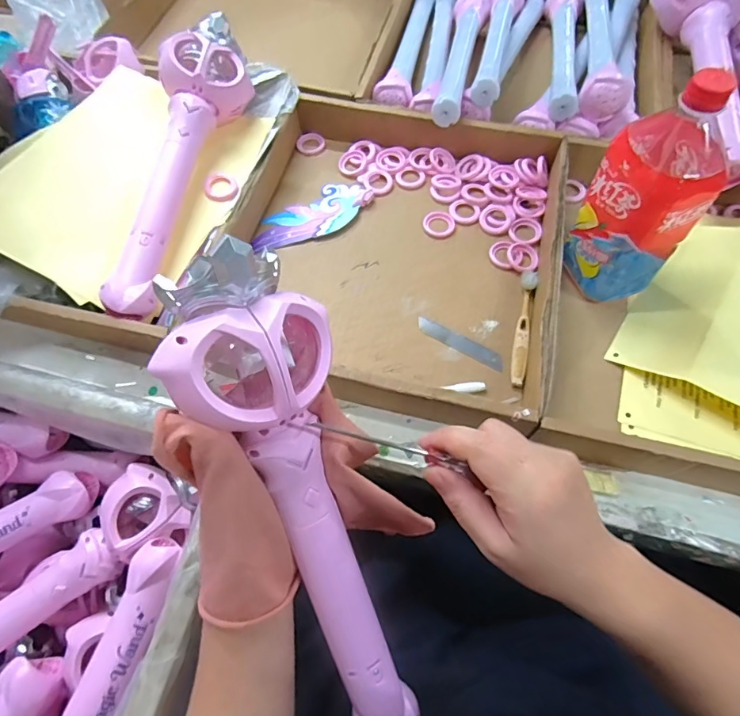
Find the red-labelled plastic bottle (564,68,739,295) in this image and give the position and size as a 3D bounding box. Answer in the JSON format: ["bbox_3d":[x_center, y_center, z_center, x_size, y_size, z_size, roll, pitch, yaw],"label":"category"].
[{"bbox_3d":[0.251,-0.143,0.428,0.080,0.215,0.083,-4,65,0],"label":"red-labelled plastic bottle"}]

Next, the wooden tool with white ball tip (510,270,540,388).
[{"bbox_3d":[0.161,-0.034,0.490,0.017,0.010,0.140,12,66,7],"label":"wooden tool with white ball tip"}]

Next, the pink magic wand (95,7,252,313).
[{"bbox_3d":[-0.218,-0.216,0.507,0.087,0.084,0.362,12,66,7],"label":"pink magic wand"}]

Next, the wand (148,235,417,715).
[{"bbox_3d":[-0.034,0.104,0.294,0.088,0.046,0.346,-19,106,-7],"label":"wand"}]

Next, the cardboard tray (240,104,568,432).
[{"bbox_3d":[0.028,-0.127,0.517,0.338,0.056,0.377,12,66,7],"label":"cardboard tray"}]

